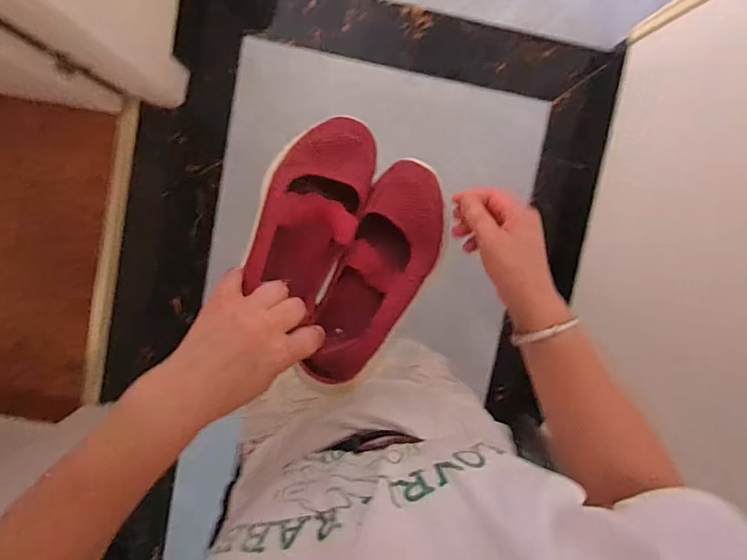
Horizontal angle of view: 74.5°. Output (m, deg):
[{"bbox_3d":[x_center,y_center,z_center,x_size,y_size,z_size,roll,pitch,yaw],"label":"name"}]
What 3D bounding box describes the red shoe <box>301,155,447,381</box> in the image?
[{"bbox_3d":[0.010,-0.004,0.465,0.084,0.045,0.223,26,81,-5],"label":"red shoe"}]

